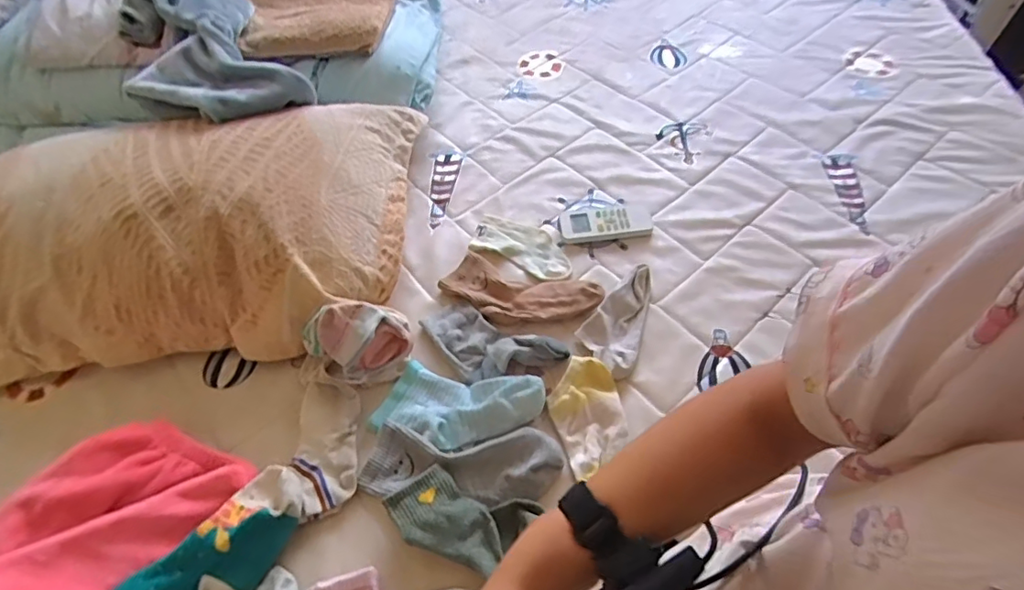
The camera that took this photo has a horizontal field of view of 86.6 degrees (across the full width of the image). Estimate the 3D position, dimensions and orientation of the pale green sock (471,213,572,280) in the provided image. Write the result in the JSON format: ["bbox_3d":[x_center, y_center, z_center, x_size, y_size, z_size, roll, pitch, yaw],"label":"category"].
[{"bbox_3d":[0.016,-0.071,0.775,0.155,0.013,0.075,25,59,20],"label":"pale green sock"}]

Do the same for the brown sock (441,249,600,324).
[{"bbox_3d":[0.009,0.000,0.714,0.204,0.021,0.090,15,56,13],"label":"brown sock"}]

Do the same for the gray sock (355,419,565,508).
[{"bbox_3d":[-0.054,0.179,0.580,0.208,0.030,0.072,3,54,6],"label":"gray sock"}]

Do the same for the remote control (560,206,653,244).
[{"bbox_3d":[0.136,-0.104,0.783,0.129,0.016,0.058,-5,54,0],"label":"remote control"}]

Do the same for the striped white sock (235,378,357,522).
[{"bbox_3d":[-0.210,0.167,0.591,0.096,0.050,0.149,15,56,13],"label":"striped white sock"}]

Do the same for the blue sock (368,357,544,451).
[{"bbox_3d":[-0.062,0.125,0.615,0.187,0.037,0.094,11,55,11],"label":"blue sock"}]

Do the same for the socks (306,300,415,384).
[{"bbox_3d":[-0.177,0.054,0.641,0.112,0.088,0.079,-30,58,-17],"label":"socks"}]

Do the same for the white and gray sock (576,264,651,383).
[{"bbox_3d":[0.133,0.027,0.687,0.074,0.026,0.153,16,57,14],"label":"white and gray sock"}]

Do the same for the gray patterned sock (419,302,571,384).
[{"bbox_3d":[-0.029,0.061,0.665,0.178,0.032,0.086,20,58,17],"label":"gray patterned sock"}]

